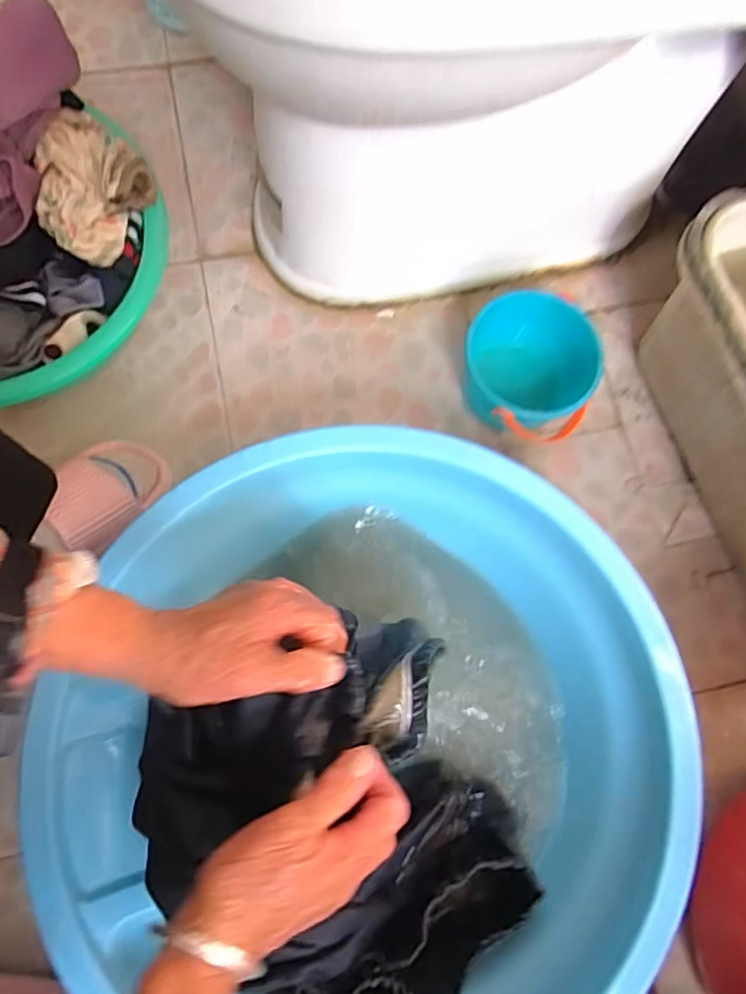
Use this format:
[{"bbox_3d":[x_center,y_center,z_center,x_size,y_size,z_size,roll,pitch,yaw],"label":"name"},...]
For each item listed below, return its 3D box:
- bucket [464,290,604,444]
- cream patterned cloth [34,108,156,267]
[{"bbox_3d":[0.167,-0.136,0.645,0.138,0.104,0.142,0,76,-1],"label":"bucket"},{"bbox_3d":[-0.258,-0.293,0.542,0.083,0.075,0.129,9,76,1],"label":"cream patterned cloth"}]

